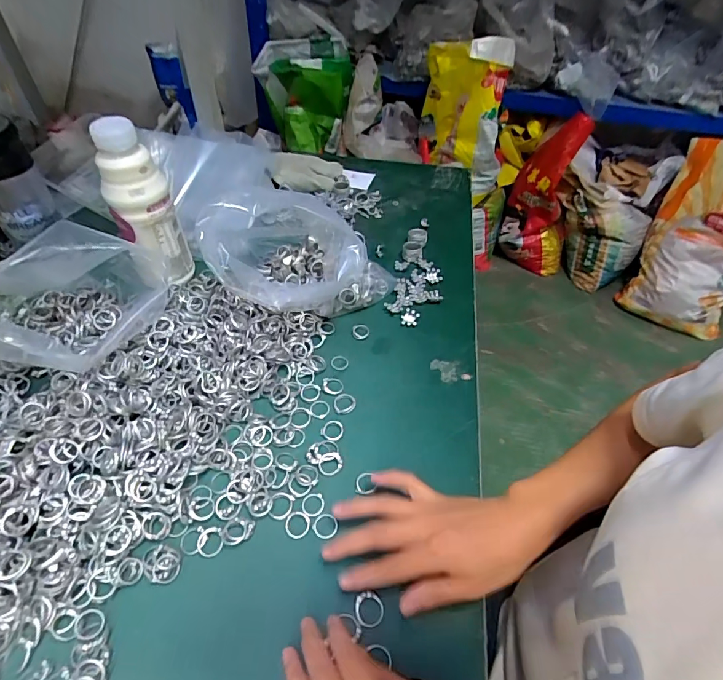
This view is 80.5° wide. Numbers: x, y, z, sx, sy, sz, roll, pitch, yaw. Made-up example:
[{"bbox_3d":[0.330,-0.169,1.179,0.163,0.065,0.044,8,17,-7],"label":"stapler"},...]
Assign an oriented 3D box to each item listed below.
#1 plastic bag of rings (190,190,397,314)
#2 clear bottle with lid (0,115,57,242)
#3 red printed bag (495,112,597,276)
[{"bbox_3d":[-0.068,-0.102,0.492,0.207,0.148,0.151,12,50,6],"label":"plastic bag of rings"},{"bbox_3d":[-0.394,-0.180,0.473,0.062,0.126,0.060,-23,55,-24],"label":"clear bottle with lid"},{"bbox_3d":[0.717,-0.541,1.634,0.278,0.555,0.192,24,50,15],"label":"red printed bag"}]

